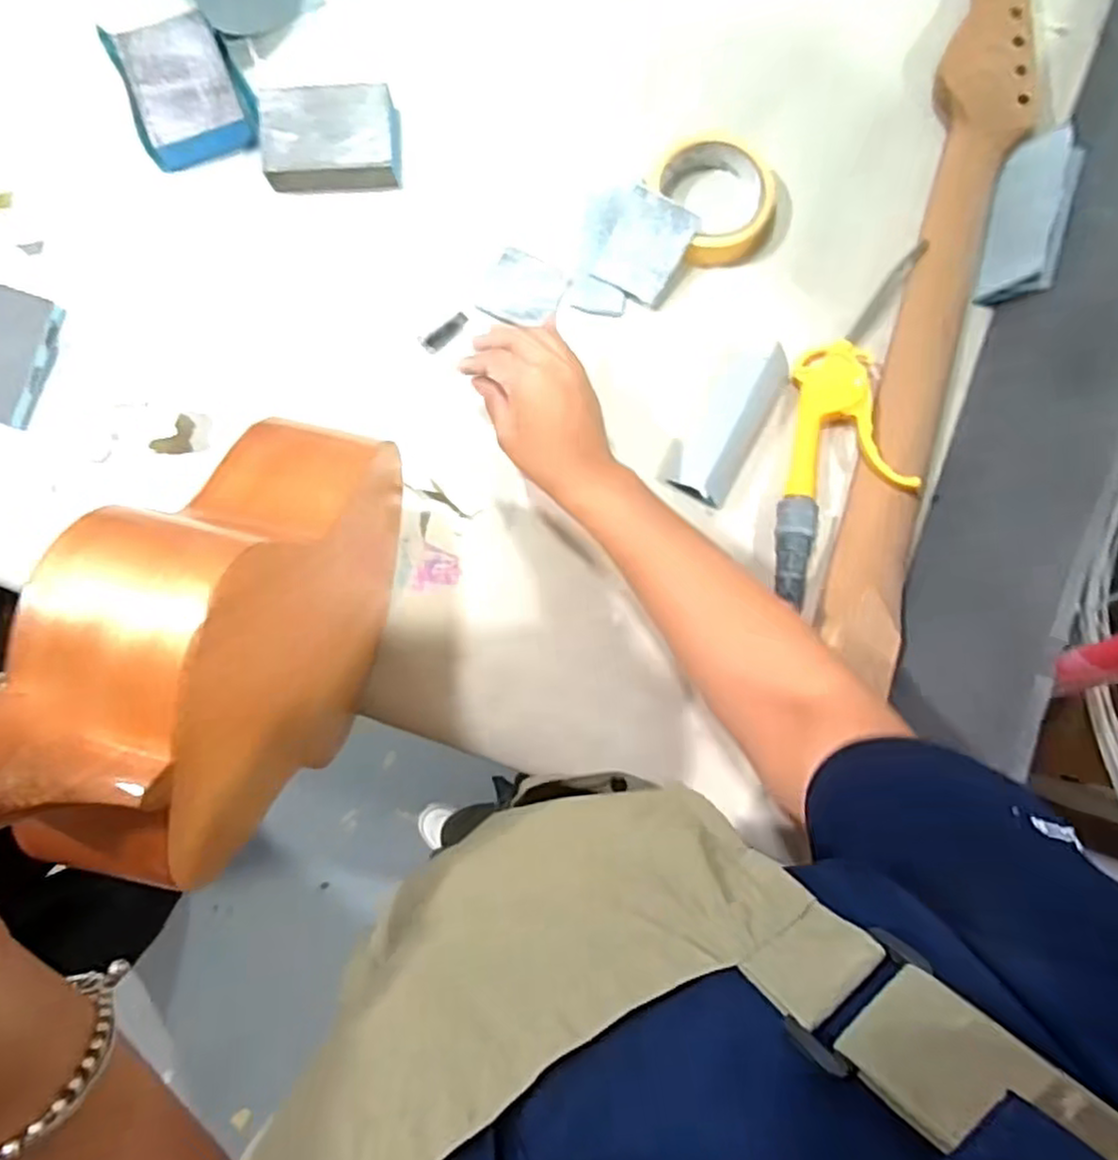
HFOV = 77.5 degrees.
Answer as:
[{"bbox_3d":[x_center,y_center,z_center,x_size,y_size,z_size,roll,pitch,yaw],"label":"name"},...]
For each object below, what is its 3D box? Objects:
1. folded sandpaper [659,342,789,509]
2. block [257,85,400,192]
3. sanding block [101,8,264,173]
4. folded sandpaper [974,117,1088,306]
[{"bbox_3d":[0.125,-0.116,0.513,0.049,0.042,0.120,30,84,2],"label":"folded sandpaper"},{"bbox_3d":[-0.176,-0.344,0.536,0.101,0.024,0.076,-1,84,-1],"label":"block"},{"bbox_3d":[-0.287,-0.379,0.537,0.087,0.024,0.103,-21,85,-3],"label":"sanding block"},{"bbox_3d":[0.351,-0.271,0.516,0.021,0.051,0.132,22,79,-27],"label":"folded sandpaper"}]

